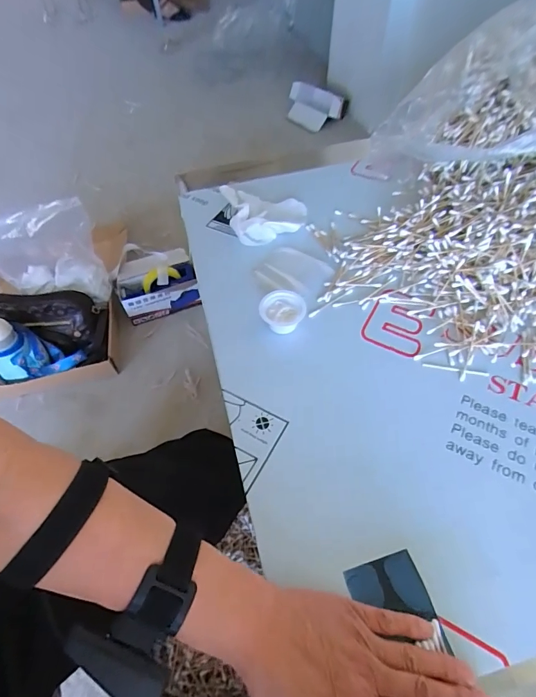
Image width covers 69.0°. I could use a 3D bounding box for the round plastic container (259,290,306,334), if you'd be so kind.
[{"bbox_3d":[0.018,-0.043,0.472,0.053,0.028,0.051,1,57,5],"label":"round plastic container"}]

